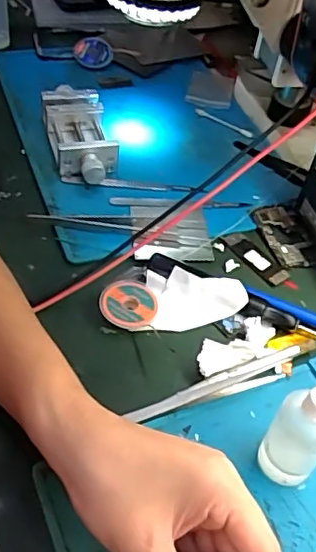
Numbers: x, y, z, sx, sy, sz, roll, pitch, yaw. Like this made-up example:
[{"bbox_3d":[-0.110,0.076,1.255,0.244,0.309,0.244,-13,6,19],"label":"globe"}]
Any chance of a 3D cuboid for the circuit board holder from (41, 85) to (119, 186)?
[{"bbox_3d":[-0.078,-0.141,0.552,0.059,0.036,0.130,-9,49,-16],"label":"circuit board holder"}]

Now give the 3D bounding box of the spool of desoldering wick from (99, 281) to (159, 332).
[{"bbox_3d":[-0.022,0.023,0.424,0.041,0.015,0.039,4,47,-4],"label":"spool of desoldering wick"}]

